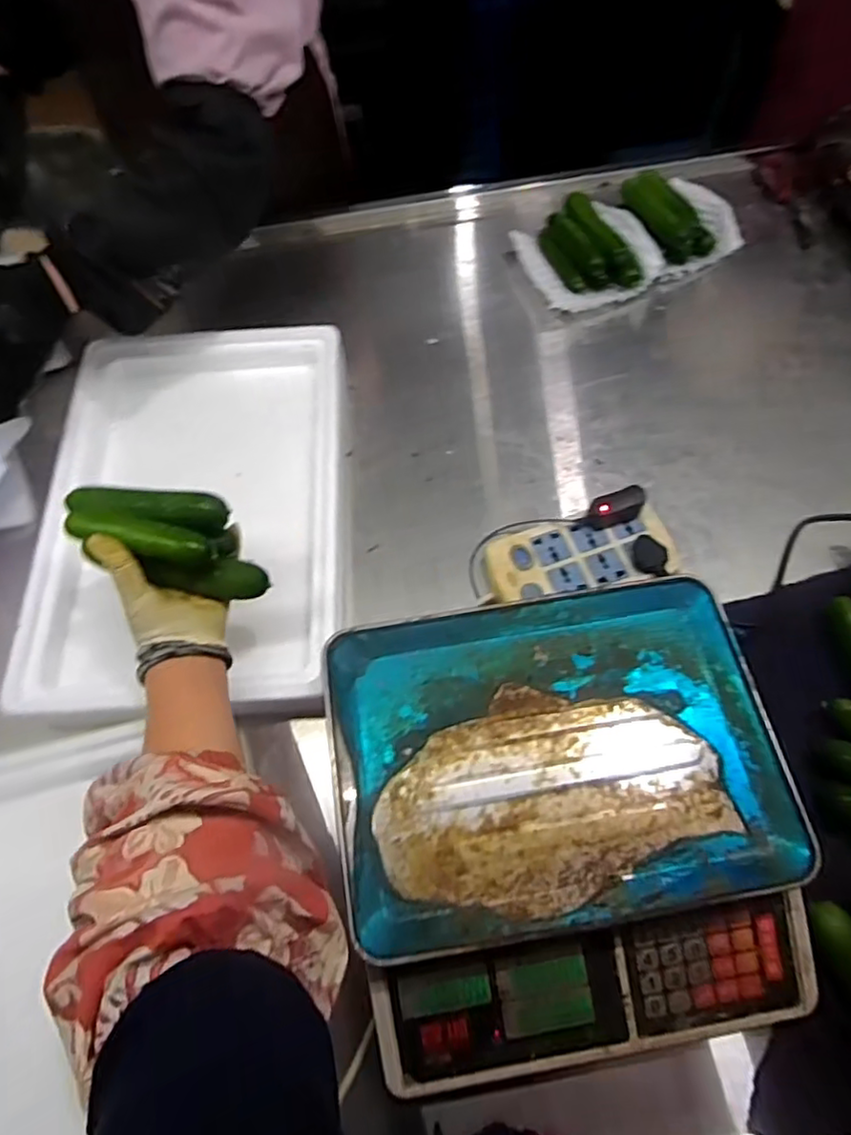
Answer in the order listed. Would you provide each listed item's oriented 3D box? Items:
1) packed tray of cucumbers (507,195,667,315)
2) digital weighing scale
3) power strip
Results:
[{"bbox_3d":[0.206,-0.410,0.821,0.155,0.063,0.139,-16,65,-6],"label":"packed tray of cucumbers"},{"bbox_3d":[0.104,0.192,0.500,0.318,0.093,0.323,-10,64,-3],"label":"digital weighing scale"},{"bbox_3d":[0.156,-0.006,0.650,0.199,0.036,0.094,-12,64,-4],"label":"power strip"}]

